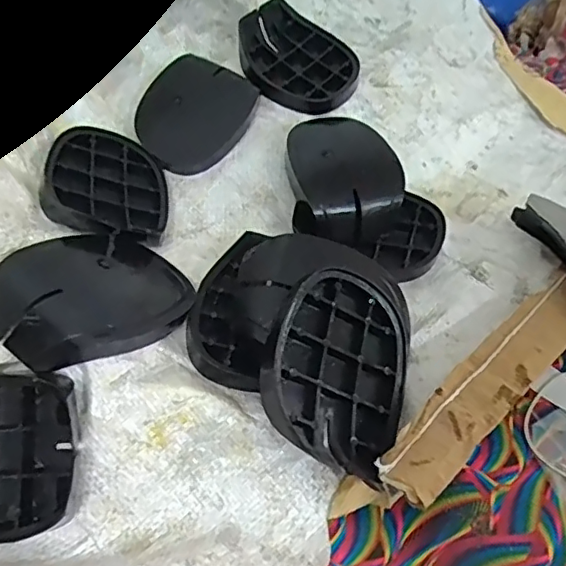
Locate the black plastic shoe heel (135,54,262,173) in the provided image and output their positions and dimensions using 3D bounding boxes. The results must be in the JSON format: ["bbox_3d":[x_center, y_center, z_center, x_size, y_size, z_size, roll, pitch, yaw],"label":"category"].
[{"bbox_3d":[-0.075,-0.141,0.469,0.087,0.012,0.104,30,70,6],"label":"black plastic shoe heel"}]

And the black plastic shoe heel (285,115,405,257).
[{"bbox_3d":[0.048,-0.090,0.452,0.088,0.022,0.130,-7,62,-18],"label":"black plastic shoe heel"}]

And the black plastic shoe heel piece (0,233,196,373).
[{"bbox_3d":[-0.117,0.003,0.351,0.120,0.024,0.096,-18,53,-43],"label":"black plastic shoe heel piece"}]

